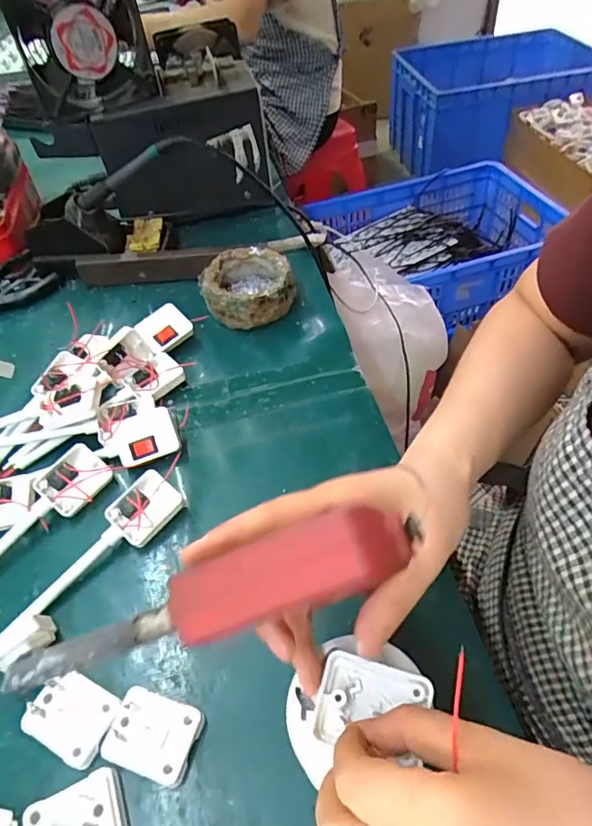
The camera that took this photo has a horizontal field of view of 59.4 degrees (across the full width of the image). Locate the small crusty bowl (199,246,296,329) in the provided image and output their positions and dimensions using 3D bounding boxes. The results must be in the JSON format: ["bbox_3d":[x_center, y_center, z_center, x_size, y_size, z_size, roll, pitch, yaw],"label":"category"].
[{"bbox_3d":[-0.047,-0.128,0.529,0.086,0.043,0.083,-3,51,3],"label":"small crusty bowl"}]

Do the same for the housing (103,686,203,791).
[{"bbox_3d":[-0.079,0.180,0.290,0.046,0.013,0.037,13,53,15],"label":"housing"}]

